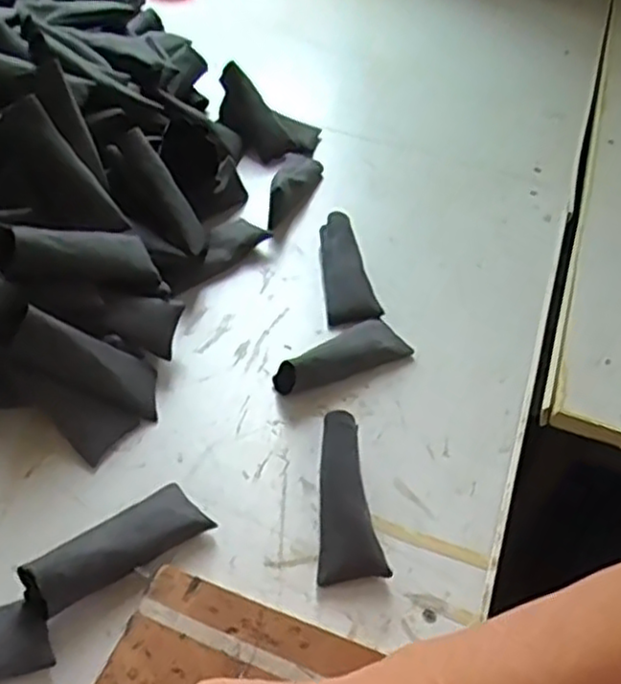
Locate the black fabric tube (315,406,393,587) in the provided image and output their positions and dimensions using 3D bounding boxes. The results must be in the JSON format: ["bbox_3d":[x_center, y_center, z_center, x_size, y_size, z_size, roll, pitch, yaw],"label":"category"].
[{"bbox_3d":[0.021,0.094,0.442,0.038,0.030,0.102,-1,48,-7],"label":"black fabric tube"}]

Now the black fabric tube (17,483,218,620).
[{"bbox_3d":[-0.106,0.116,0.405,0.037,0.023,0.102,39,39,26],"label":"black fabric tube"}]

